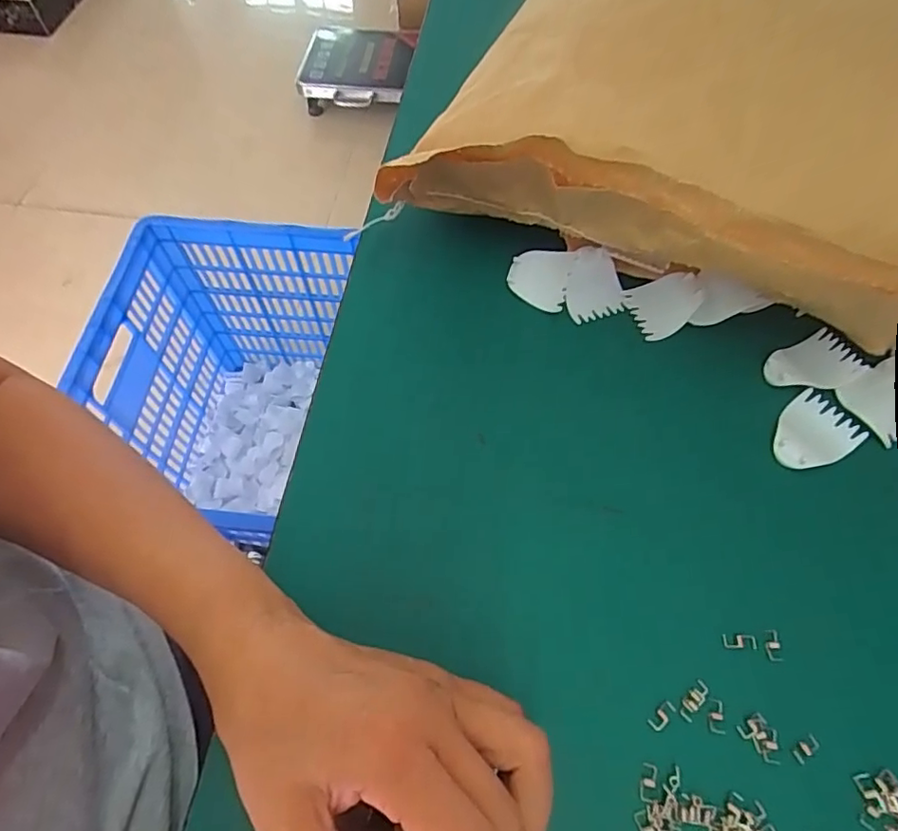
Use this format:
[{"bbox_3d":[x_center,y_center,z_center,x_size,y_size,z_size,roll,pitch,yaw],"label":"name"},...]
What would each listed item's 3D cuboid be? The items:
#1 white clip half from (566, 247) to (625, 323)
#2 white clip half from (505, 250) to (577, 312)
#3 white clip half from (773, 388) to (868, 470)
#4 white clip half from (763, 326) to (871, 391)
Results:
[{"bbox_3d":[0.093,-0.081,0.360,0.035,0.028,0.039,15,61,9],"label":"white clip half"},{"bbox_3d":[0.058,-0.088,0.366,0.039,0.009,0.038,15,85,25],"label":"white clip half"},{"bbox_3d":[0.205,0.012,0.322,0.048,0.005,0.039,-37,66,-18],"label":"white clip half"},{"bbox_3d":[0.216,-0.029,0.339,0.049,0.011,0.037,-21,62,-11],"label":"white clip half"}]

